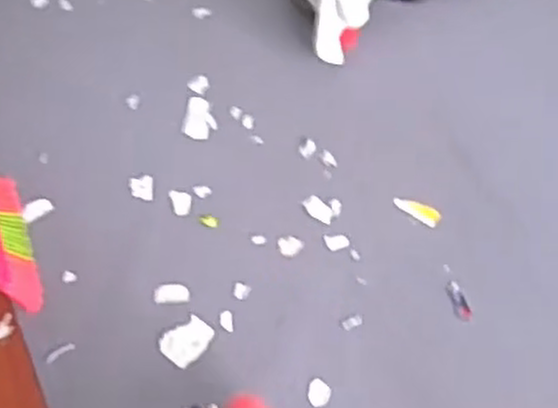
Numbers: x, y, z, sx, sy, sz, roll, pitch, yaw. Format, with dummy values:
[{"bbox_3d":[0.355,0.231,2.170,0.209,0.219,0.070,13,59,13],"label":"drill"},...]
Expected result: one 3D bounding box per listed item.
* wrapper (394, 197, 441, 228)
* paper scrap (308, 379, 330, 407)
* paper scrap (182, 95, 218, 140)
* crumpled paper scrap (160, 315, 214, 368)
[{"bbox_3d":[0.314,0.012,1.756,0.110,0.012,0.046,31,67,21],"label":"wrapper"},{"bbox_3d":[0.080,0.381,1.560,0.045,0.010,0.050,21,64,17],"label":"paper scrap"},{"bbox_3d":[-0.193,-0.215,1.929,0.082,0.009,0.126,8,60,6],"label":"paper scrap"},{"bbox_3d":[-0.191,0.284,1.614,0.105,0.009,0.082,-41,64,-17],"label":"crumpled paper scrap"}]

